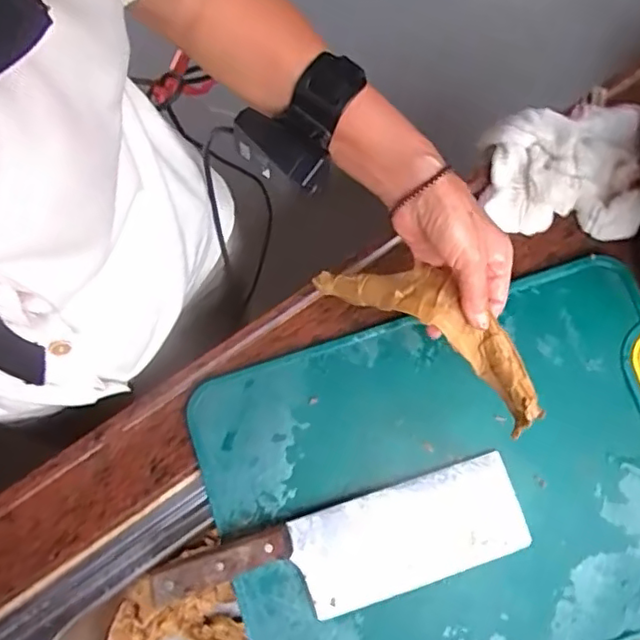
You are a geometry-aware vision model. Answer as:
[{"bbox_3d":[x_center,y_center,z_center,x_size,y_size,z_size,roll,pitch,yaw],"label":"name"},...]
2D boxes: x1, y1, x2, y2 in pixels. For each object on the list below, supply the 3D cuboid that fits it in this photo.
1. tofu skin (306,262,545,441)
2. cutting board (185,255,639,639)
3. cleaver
[{"bbox_3d":[0.083,0.000,0.446,0.193,0.051,0.052,35,81,17],"label":"tofu skin"},{"bbox_3d":[0.116,0.139,0.495,0.394,0.018,0.291,-18,79,-3],"label":"cutting board"},{"bbox_3d":[0.019,0.186,0.477,0.288,0.023,0.077,-18,79,-3],"label":"cleaver"}]

